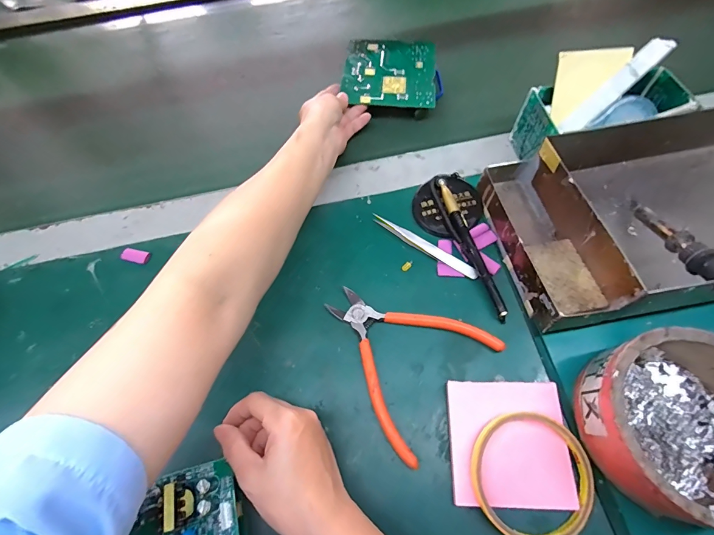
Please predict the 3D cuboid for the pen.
[{"bbox_3d":[0.107,-0.021,0.347,0.013,0.018,0.148,-14,63,-4],"label":"pen"}]

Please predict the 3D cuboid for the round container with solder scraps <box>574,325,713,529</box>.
[{"bbox_3d":[0.228,0.109,0.256,0.120,0.050,0.117,-1,63,3],"label":"round container with solder scraps"}]

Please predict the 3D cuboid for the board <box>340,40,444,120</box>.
[{"bbox_3d":[0.046,-0.243,0.461,0.122,0.023,0.124,6,64,6],"label":"board"}]

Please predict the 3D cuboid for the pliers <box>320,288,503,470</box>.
[{"bbox_3d":[0.034,0.068,0.315,0.135,0.007,0.123,40,72,20],"label":"pliers"}]

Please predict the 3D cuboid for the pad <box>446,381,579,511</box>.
[{"bbox_3d":[0.114,0.132,0.276,0.084,0.012,0.085,0,63,3],"label":"pad"}]

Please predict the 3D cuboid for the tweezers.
[{"bbox_3d":[0.067,-0.022,0.358,0.114,0.009,0.013,31,69,17],"label":"tweezers"}]

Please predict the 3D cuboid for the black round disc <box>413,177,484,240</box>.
[{"bbox_3d":[0.093,-0.062,0.369,0.066,0.009,0.064,-1,73,5],"label":"black round disc"}]

